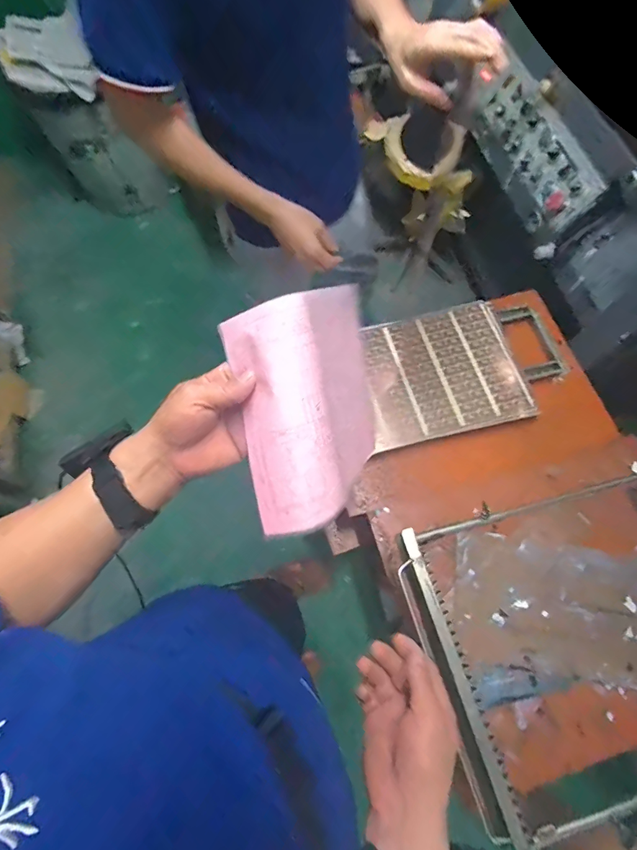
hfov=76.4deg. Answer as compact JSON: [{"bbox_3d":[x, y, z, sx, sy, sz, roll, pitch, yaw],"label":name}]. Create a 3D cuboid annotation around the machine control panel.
[{"bbox_3d":[0.514,-0.684,1.001,0.037,0.185,0.482,-11,68,-22],"label":"machine control panel"}]

